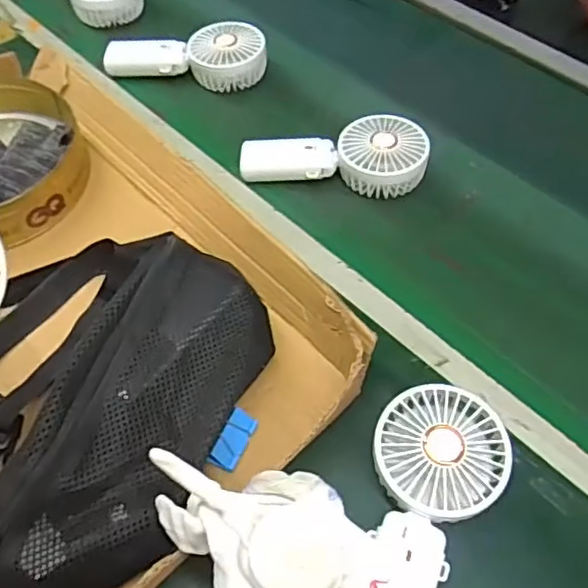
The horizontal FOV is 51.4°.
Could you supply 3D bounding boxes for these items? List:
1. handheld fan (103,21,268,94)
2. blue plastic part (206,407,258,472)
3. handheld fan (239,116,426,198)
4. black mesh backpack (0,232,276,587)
[{"bbox_3d":[-0.125,-0.277,0.714,0.185,0.051,0.069,4,53,4],"label":"handheld fan"},{"bbox_3d":[-0.045,0.107,0.444,0.022,0.010,0.045,38,59,-12],"label":"blue plastic part"},{"bbox_3d":[0.041,-0.143,0.615,0.184,0.040,0.078,6,55,5],"label":"handheld fan"},{"bbox_3d":[-0.165,0.075,0.429,0.238,0.076,0.292,17,54,13],"label":"black mesh backpack"}]

